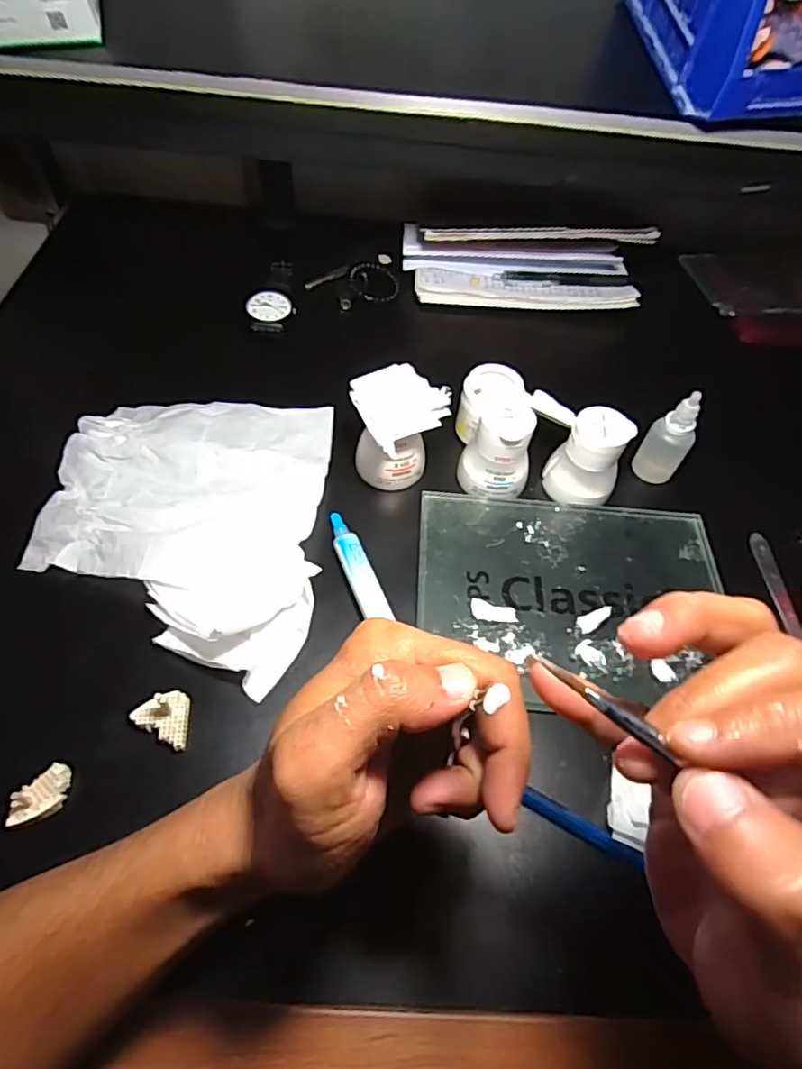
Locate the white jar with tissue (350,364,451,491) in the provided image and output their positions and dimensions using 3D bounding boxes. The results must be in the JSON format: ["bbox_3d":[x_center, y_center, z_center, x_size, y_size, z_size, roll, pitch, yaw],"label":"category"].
[{"bbox_3d":[-0.007,-0.069,0.396,0.062,0.063,0.055,-38,67,-26],"label":"white jar with tissue"}]

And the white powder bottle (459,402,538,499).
[{"bbox_3d":[0.069,-0.058,0.404,0.047,0.057,0.040,17,56,6],"label":"white powder bottle"}]

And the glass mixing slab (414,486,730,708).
[{"bbox_3d":[0.113,0.034,0.374,0.198,0.011,0.144,3,56,-3],"label":"glass mixing slab"}]

